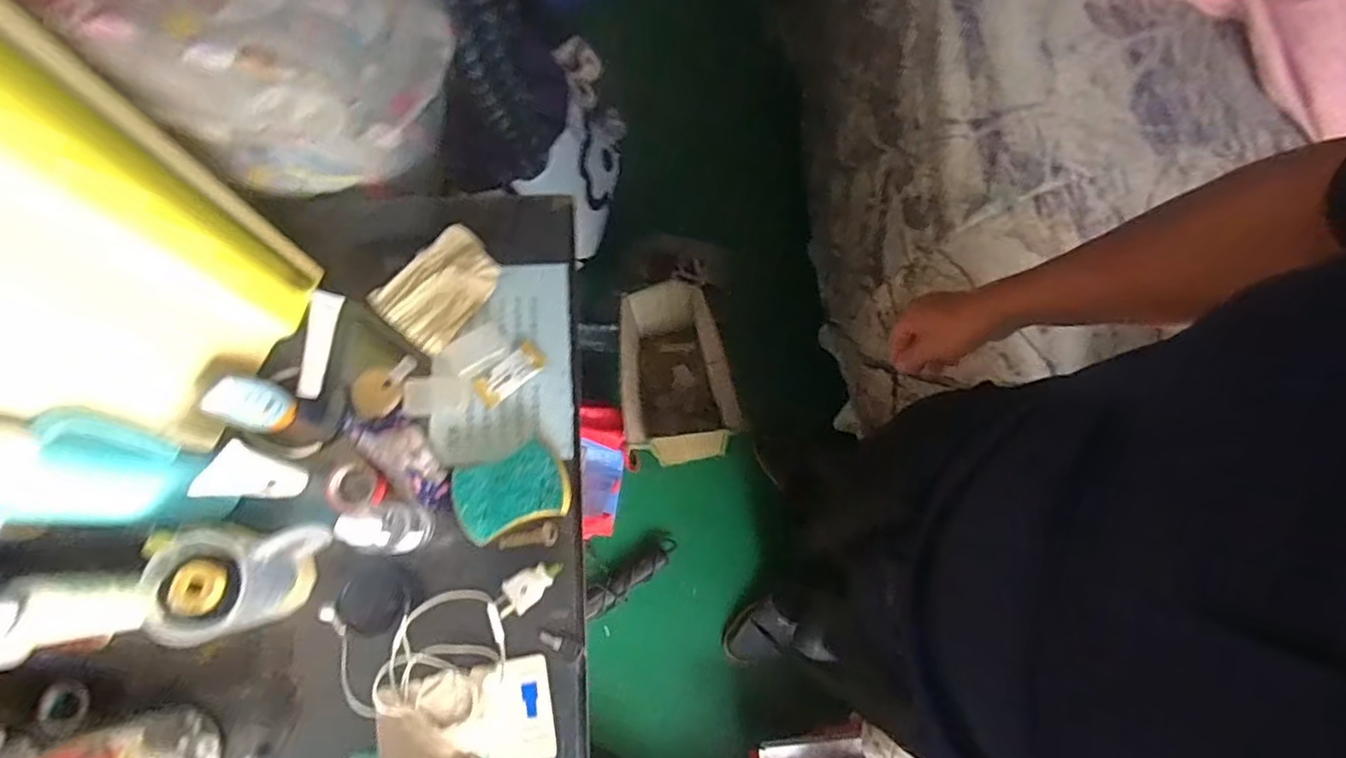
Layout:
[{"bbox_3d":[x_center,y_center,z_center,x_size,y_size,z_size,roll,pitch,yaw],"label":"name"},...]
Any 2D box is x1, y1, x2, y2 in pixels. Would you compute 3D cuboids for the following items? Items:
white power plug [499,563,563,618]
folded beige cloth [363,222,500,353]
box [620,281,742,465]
[{"bbox_3d":[-0.138,0.196,0.597,0.065,0.010,0.032,-42,81,-11],"label":"white power plug"},{"bbox_3d":[-0.244,-0.098,0.656,0.093,0.023,0.121,41,78,8],"label":"folded beige cloth"},{"bbox_3d":[-0.011,0.001,1.300,0.207,0.266,0.307,-15,77,-5],"label":"box"}]

